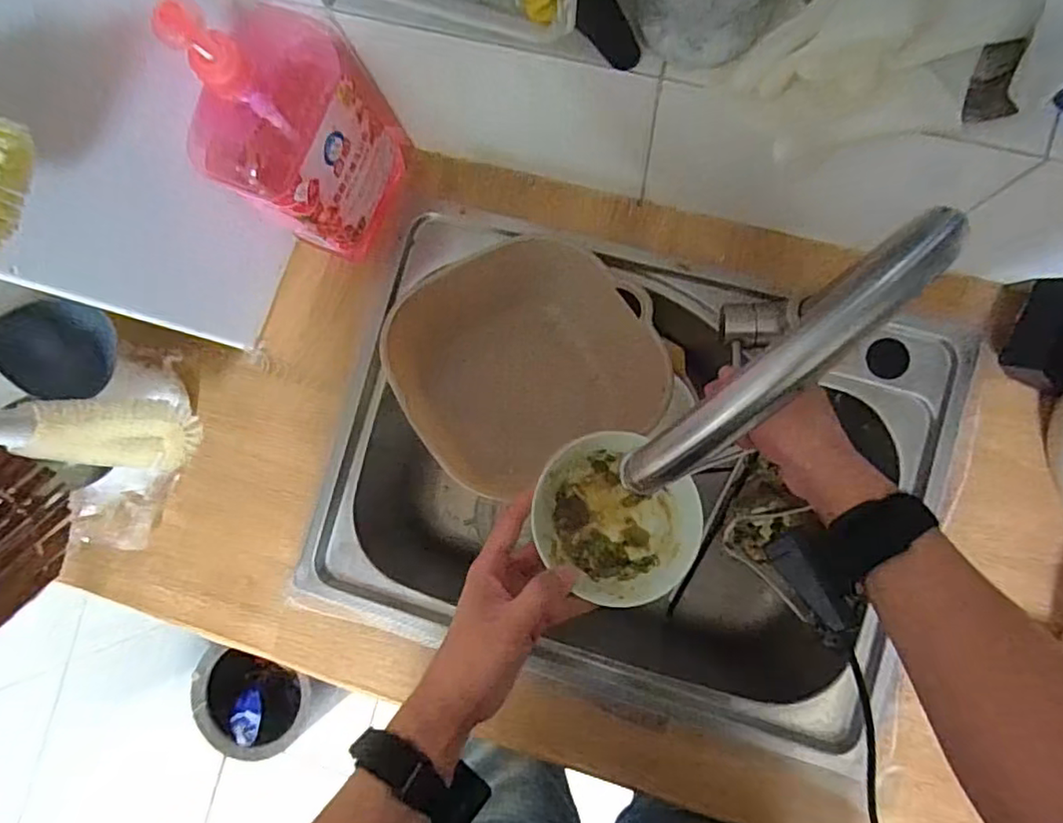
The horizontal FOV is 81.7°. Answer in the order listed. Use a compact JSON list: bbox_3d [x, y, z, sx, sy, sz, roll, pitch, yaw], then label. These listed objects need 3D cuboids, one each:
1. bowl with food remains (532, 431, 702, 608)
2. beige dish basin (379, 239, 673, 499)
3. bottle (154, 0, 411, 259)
[{"bbox_3d":[0.063,0.076,0.459,0.113,0.069,0.115,0,87,6],"label":"bowl with food remains"},{"bbox_3d":[-0.006,-0.053,0.619,0.237,0.074,0.226,-28,84,4],"label":"beige dish basin"},{"bbox_3d":[-0.196,-0.235,0.521,0.094,0.260,0.139,22,90,7],"label":"bottle"}]

